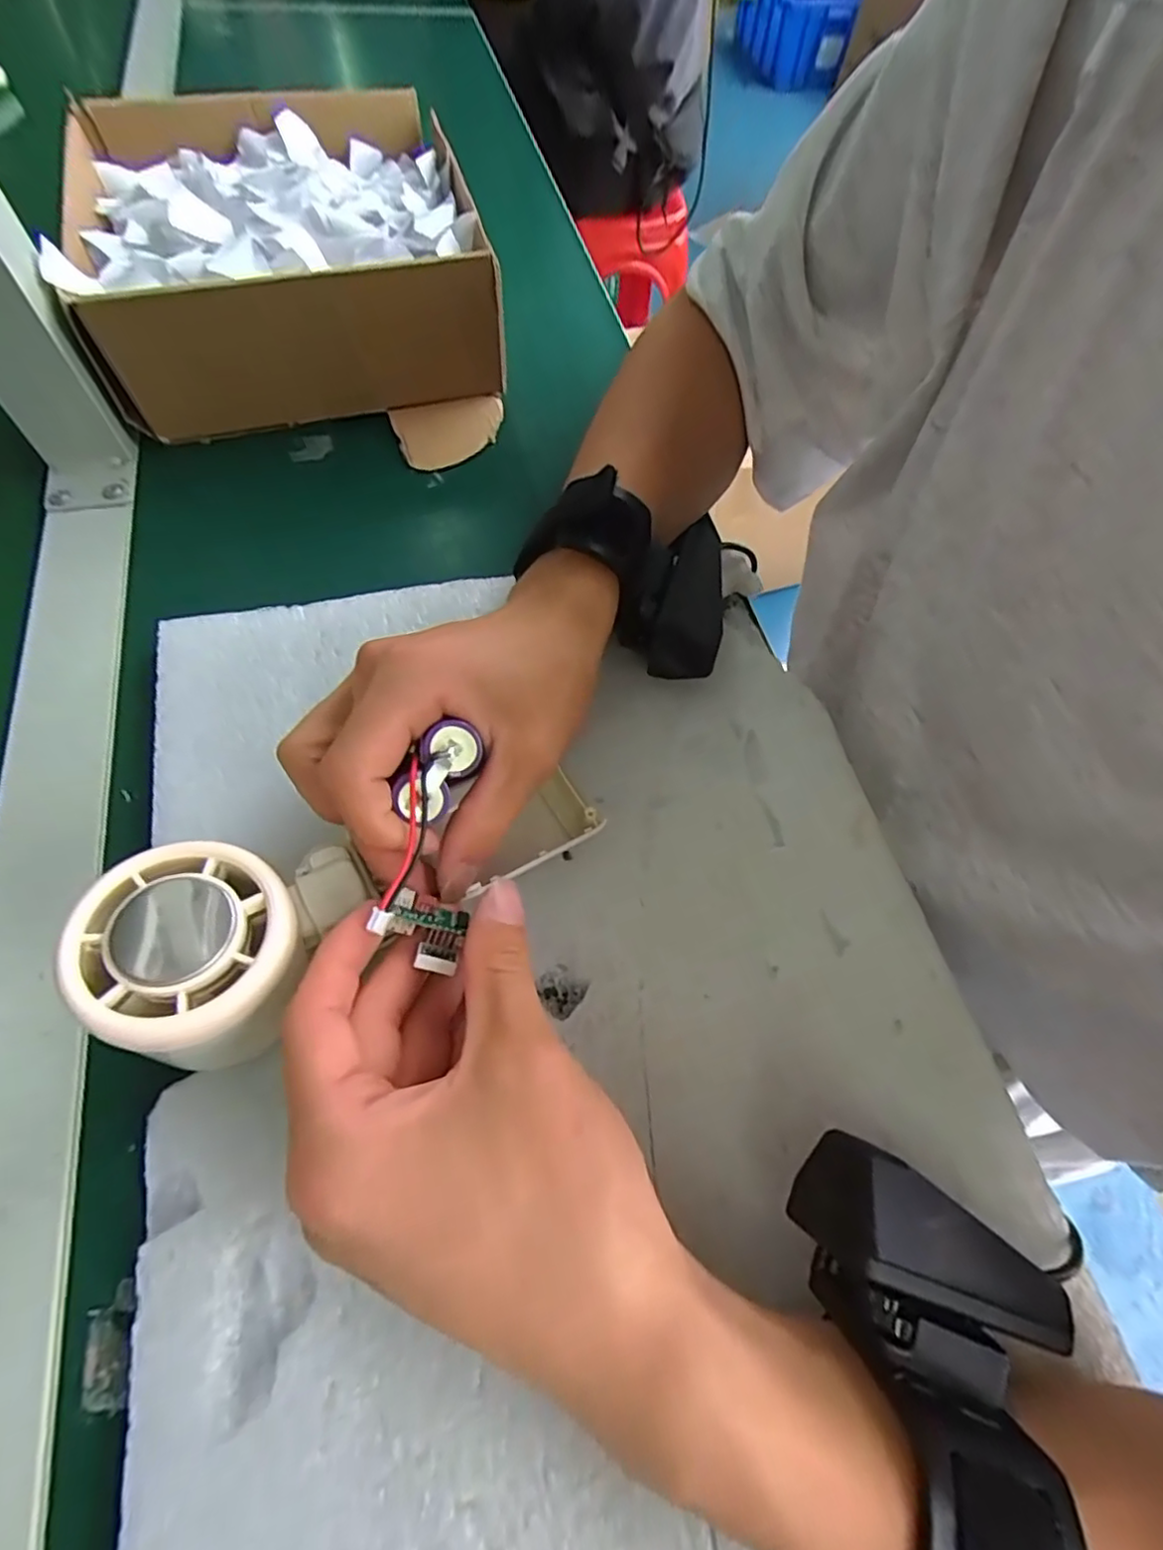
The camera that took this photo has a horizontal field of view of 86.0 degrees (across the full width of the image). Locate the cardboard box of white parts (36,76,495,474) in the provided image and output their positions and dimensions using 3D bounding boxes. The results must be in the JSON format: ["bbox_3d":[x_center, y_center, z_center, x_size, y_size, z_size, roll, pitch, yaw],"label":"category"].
[{"bbox_3d":[-0.167,-0.299,0.369,0.212,0.084,0.259,-12,65,-9],"label":"cardboard box of white parts"}]

